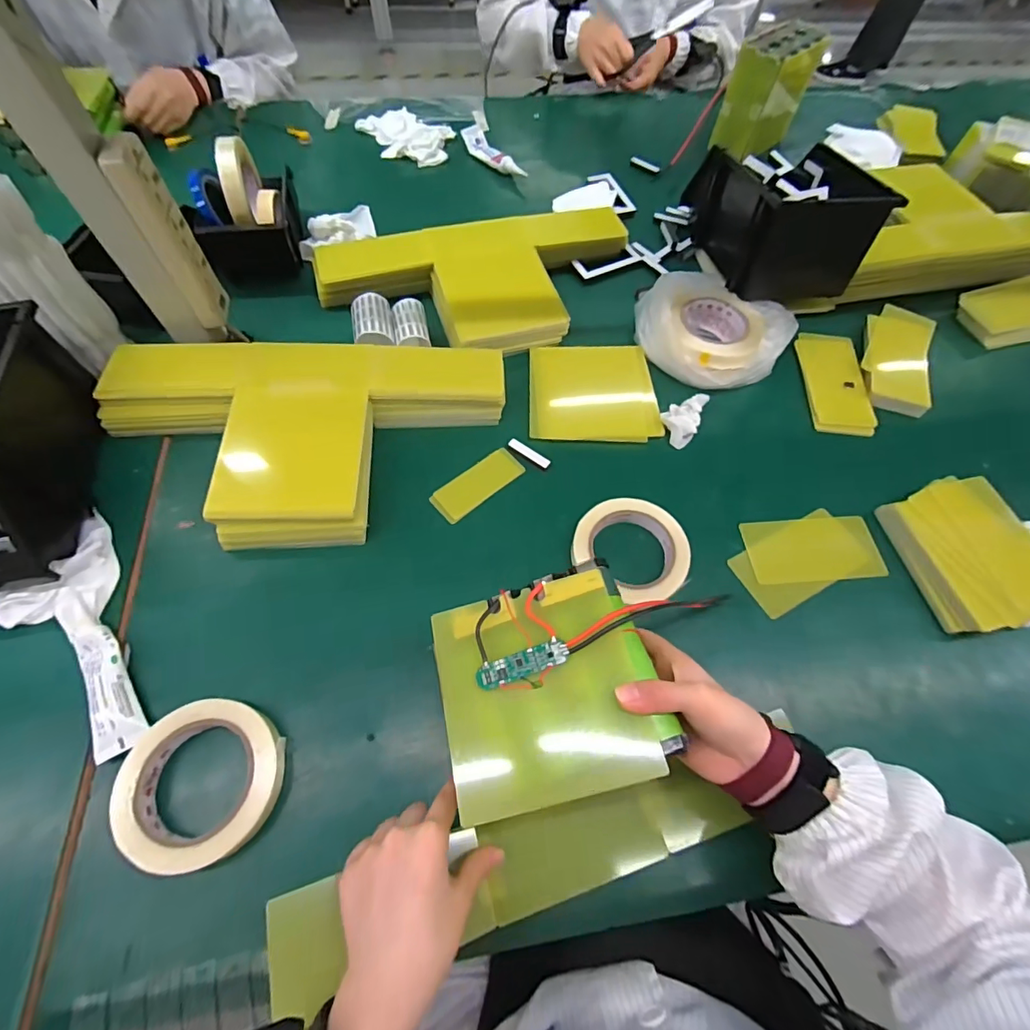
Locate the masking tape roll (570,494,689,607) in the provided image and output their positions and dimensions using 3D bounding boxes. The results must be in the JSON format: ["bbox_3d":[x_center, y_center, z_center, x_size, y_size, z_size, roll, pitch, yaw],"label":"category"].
[{"bbox_3d":[0.118,0.034,0.488,0.112,0.024,0.101,40,68,17],"label":"masking tape roll"}]

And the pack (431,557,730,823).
[{"bbox_3d":[0.034,0.113,0.339,0.168,0.028,0.144,-11,63,-8],"label":"pack"}]

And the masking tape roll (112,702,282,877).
[{"bbox_3d":[-0.240,0.203,0.376,0.114,0.028,0.108,1,62,-2],"label":"masking tape roll"}]

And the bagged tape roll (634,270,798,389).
[{"bbox_3d":[0.248,-0.237,0.607,0.159,0.063,0.171,1,62,-2],"label":"bagged tape roll"}]

